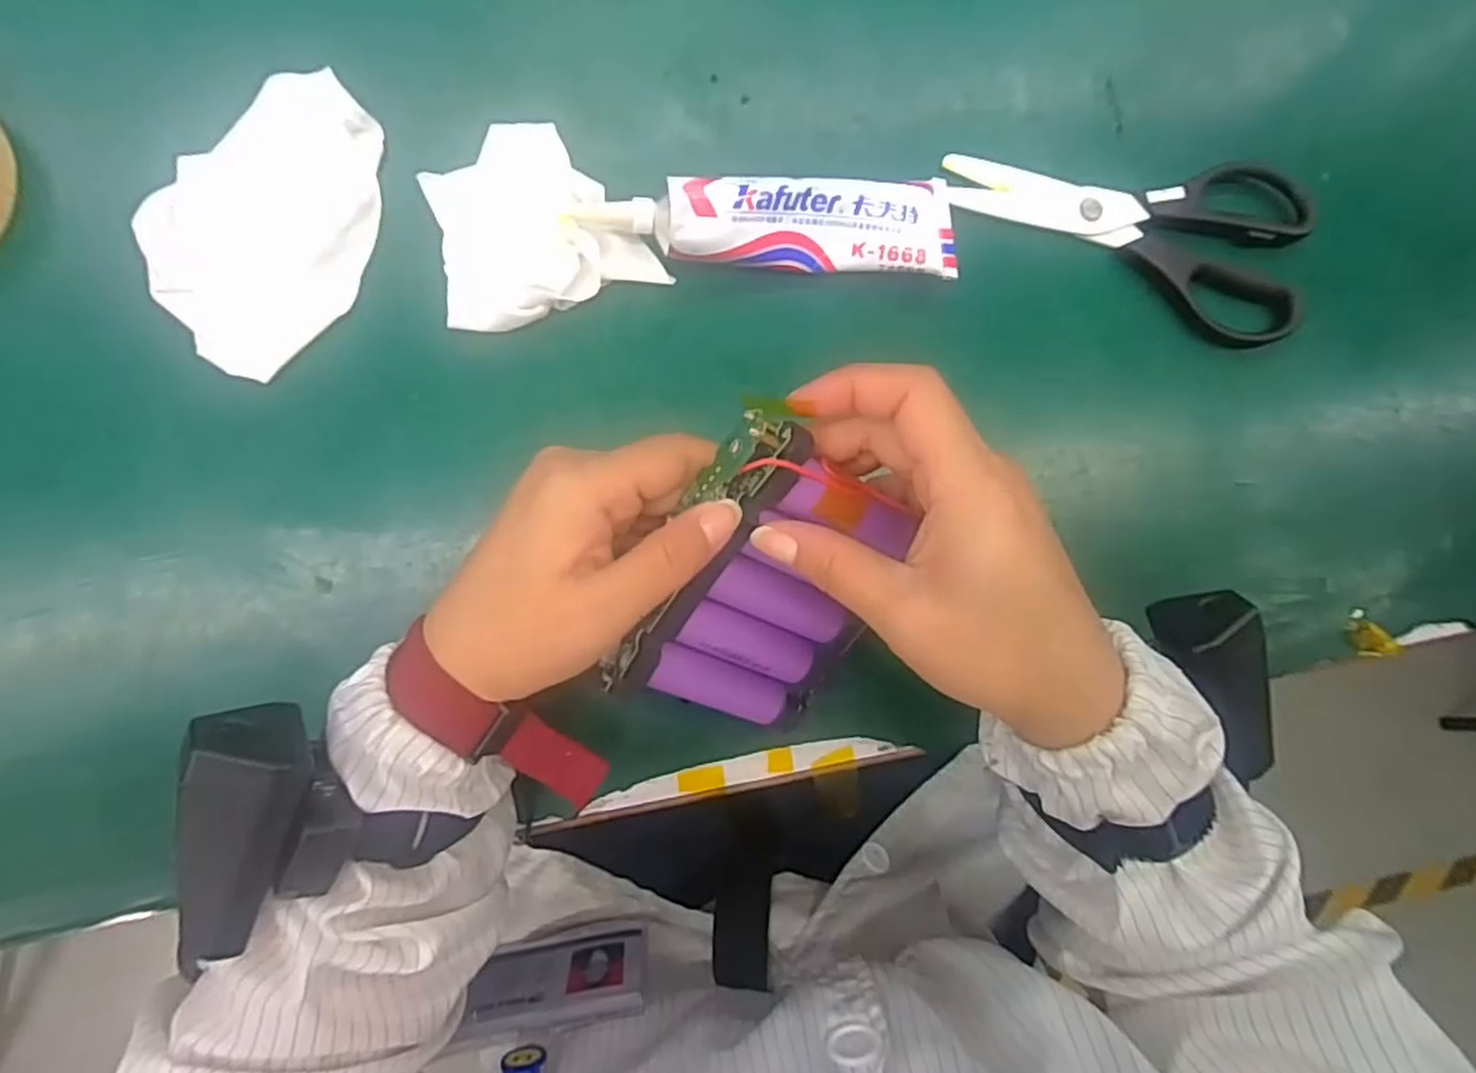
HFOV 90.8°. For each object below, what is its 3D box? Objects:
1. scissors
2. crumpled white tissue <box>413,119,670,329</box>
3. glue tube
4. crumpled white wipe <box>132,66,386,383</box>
[{"bbox_3d":[0.199,-0.162,0.358,0.187,0.012,0.085,23,84,-6],"label":"scissors"},{"bbox_3d":[-0.089,-0.136,0.312,0.089,0.018,0.080,-22,90,-9],"label":"crumpled white tissue"},{"bbox_3d":[0.016,-0.138,0.320,0.168,0.027,0.040,-2,87,-8],"label":"glue tube"},{"bbox_3d":[-0.191,-0.130,0.301,0.072,0.016,0.121,28,83,-5],"label":"crumpled white wipe"}]

